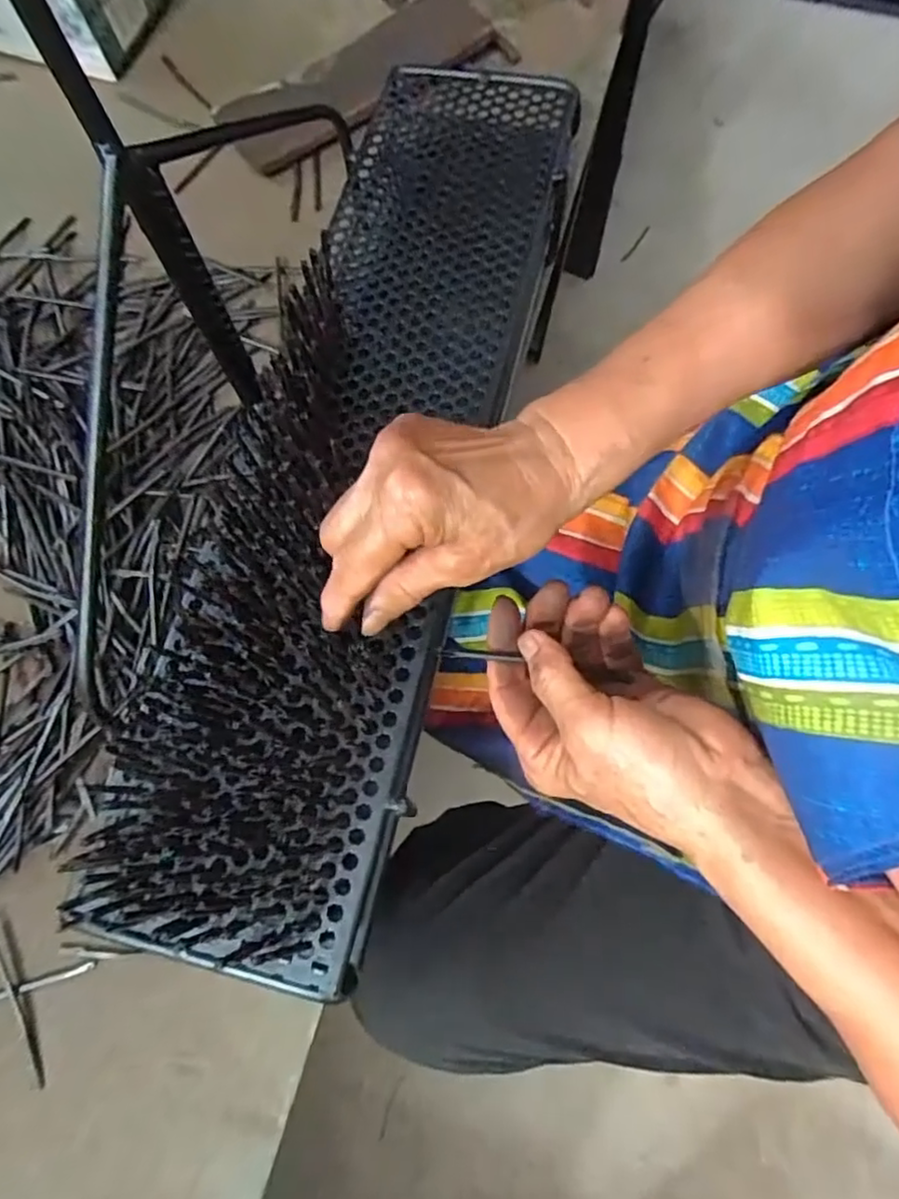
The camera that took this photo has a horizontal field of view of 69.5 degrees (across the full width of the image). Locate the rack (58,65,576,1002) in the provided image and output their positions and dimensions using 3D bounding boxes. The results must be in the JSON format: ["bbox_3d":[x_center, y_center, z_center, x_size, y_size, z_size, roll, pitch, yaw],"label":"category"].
[{"bbox_3d":[-0.048,-0.108,0.384,0.154,0.034,0.593,13,71,2],"label":"rack"}]

